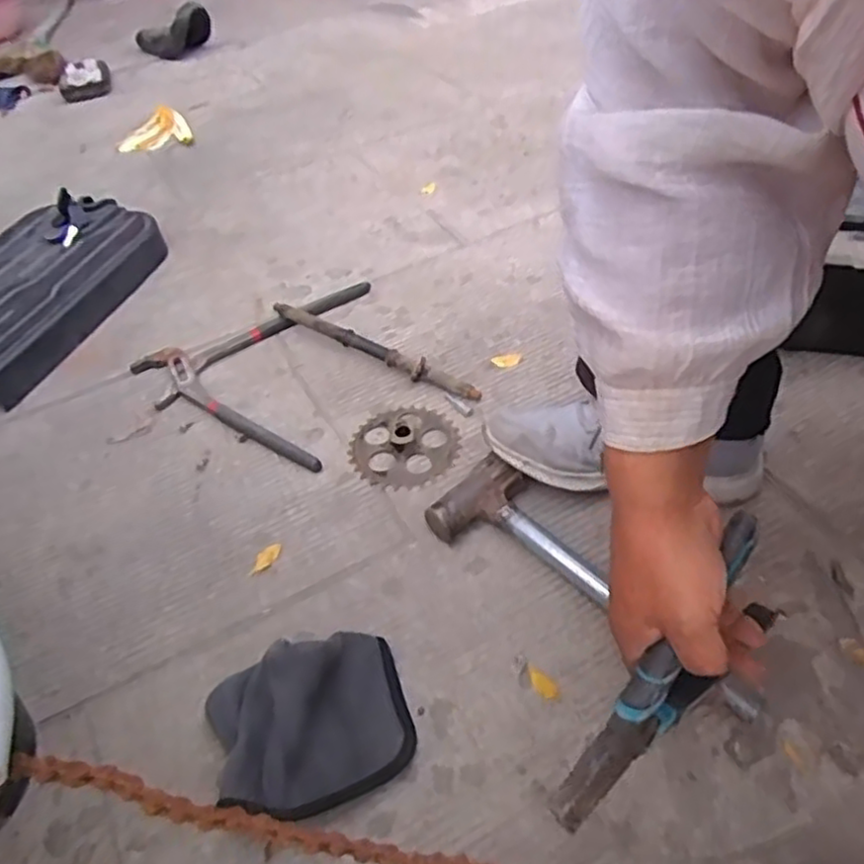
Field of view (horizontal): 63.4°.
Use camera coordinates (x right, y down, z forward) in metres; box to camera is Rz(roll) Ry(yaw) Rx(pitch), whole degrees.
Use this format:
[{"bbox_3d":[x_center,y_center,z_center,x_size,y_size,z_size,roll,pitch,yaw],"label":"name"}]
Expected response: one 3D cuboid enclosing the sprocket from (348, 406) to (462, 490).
[{"bbox_3d":[-0.027,0.008,0.692,0.107,0.022,0.107,-6,45,-1],"label":"sprocket"}]

